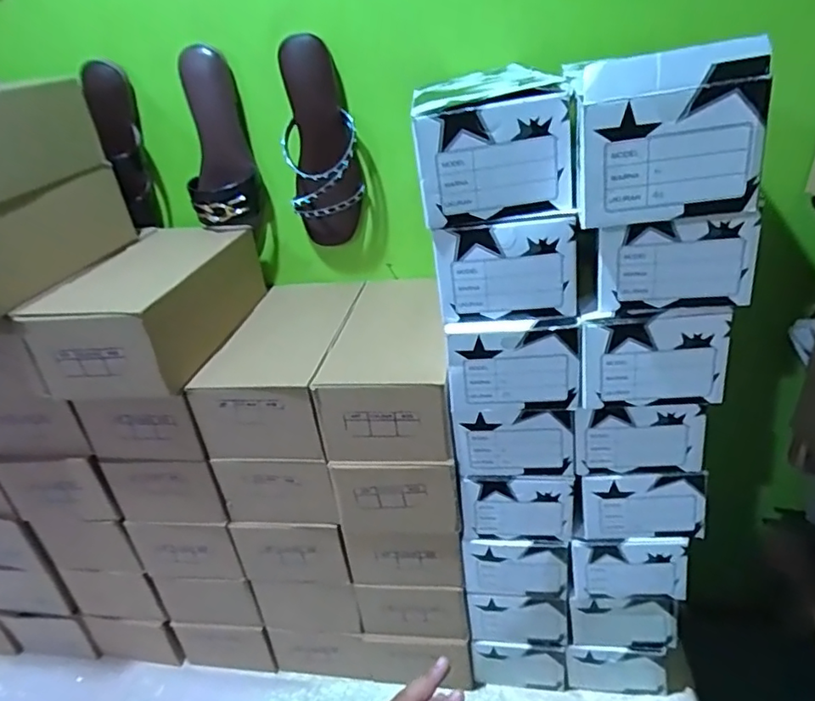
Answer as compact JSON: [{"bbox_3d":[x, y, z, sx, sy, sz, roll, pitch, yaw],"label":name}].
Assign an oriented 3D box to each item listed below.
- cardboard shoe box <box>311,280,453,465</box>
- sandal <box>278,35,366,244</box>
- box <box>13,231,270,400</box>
[{"bbox_3d":[-0.016,0.014,0.701,0.140,0.100,0.260,-3,28,6],"label":"cardboard shoe box"},{"bbox_3d":[-0.107,-0.244,0.708,0.092,0.232,0.056,-7,28,-1],"label":"sandal"},{"bbox_3d":[-0.291,-0.055,0.685,0.170,0.102,0.269,-2,28,7],"label":"box"}]

